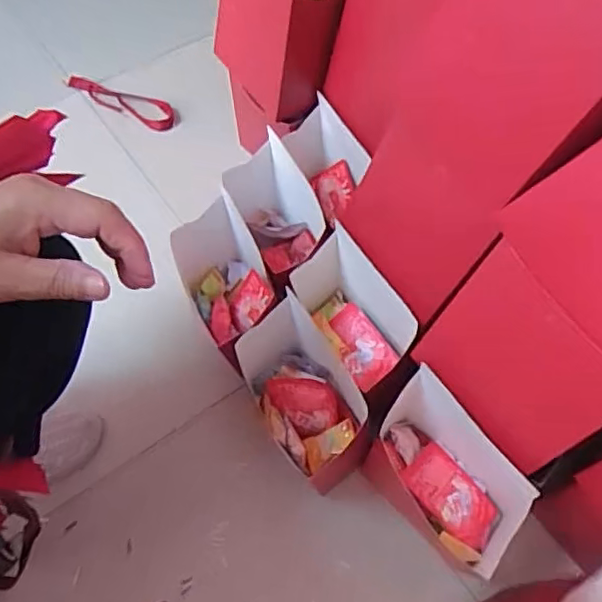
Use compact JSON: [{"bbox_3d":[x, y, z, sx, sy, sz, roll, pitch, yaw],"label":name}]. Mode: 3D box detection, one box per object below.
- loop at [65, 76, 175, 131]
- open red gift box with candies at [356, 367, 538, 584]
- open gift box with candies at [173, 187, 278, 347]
[{"bbox_3d":[-0.295,-0.334,0.980,0.208,0.030,0.049,29,64,14],"label":"loop"},{"bbox_3d":[0.148,0.172,0.602,0.156,0.190,0.082,41,68,19],"label":"open red gift box with candies"},{"bbox_3d":[-0.097,-0.036,0.714,0.081,0.136,0.122,-24,64,-14],"label":"open gift box with candies"}]

